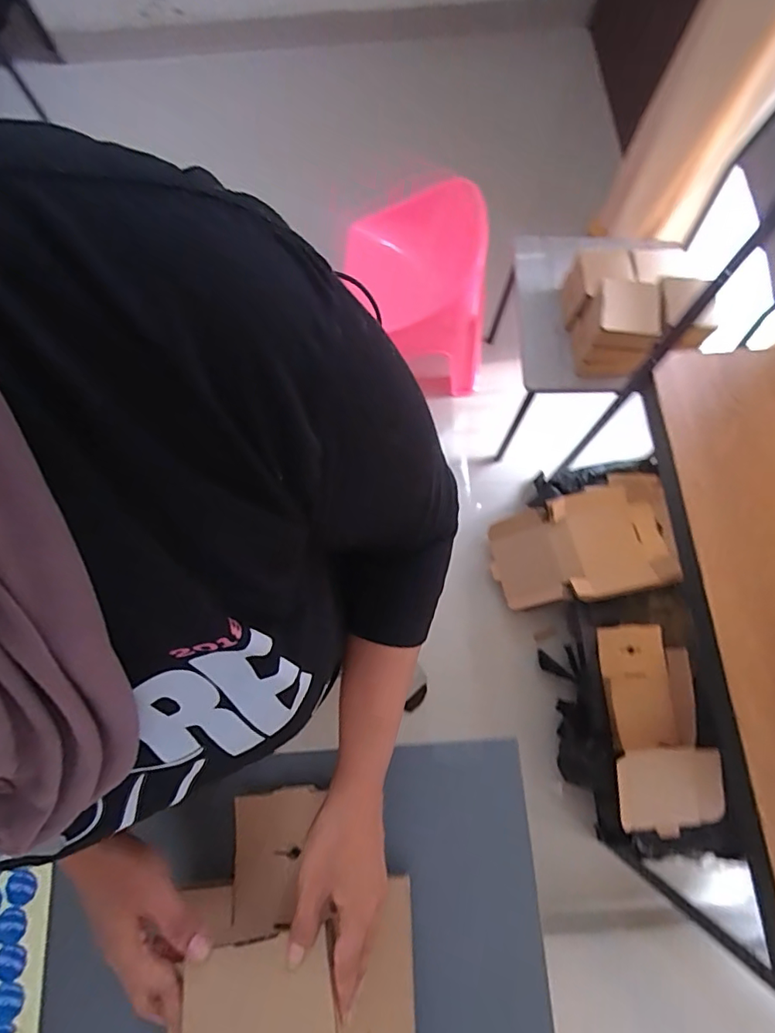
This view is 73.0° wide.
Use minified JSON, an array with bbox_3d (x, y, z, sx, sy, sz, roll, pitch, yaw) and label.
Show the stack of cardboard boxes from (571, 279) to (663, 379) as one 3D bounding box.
[{"bbox_3d":[0.443,-0.364,1.042,0.113,0.167,0.136,5,74,2],"label":"stack of cardboard boxes"}]

